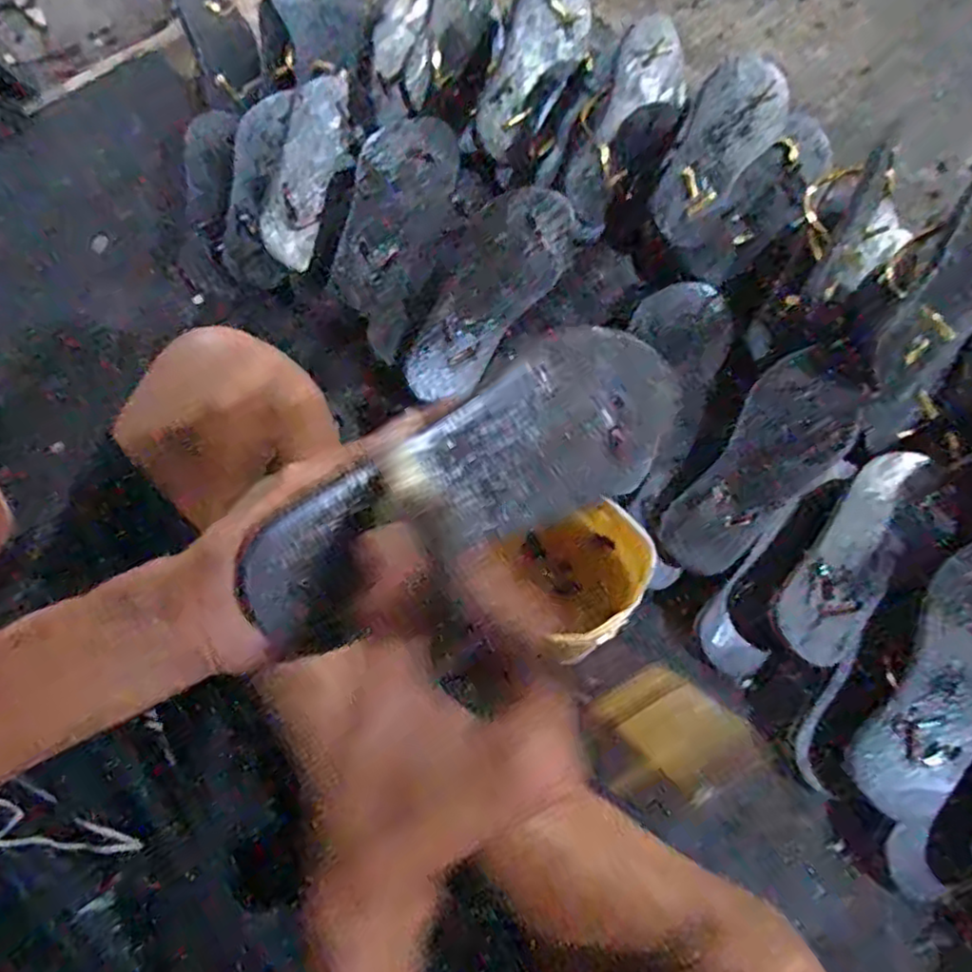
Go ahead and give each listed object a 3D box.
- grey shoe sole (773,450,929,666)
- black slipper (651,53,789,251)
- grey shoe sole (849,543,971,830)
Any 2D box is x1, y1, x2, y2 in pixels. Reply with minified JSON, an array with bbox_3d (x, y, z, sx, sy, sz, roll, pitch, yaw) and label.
[{"bbox_3d":[0.329,0.053,0.594,0.074,0.025,0.239,41,73,12],"label":"grey shoe sole"},{"bbox_3d":[0.235,-0.352,0.709,0.092,0.040,0.231,39,78,-20],"label":"black slipper"},{"bbox_3d":[0.381,0.153,0.547,0.087,0.033,0.240,35,72,11],"label":"grey shoe sole"}]

